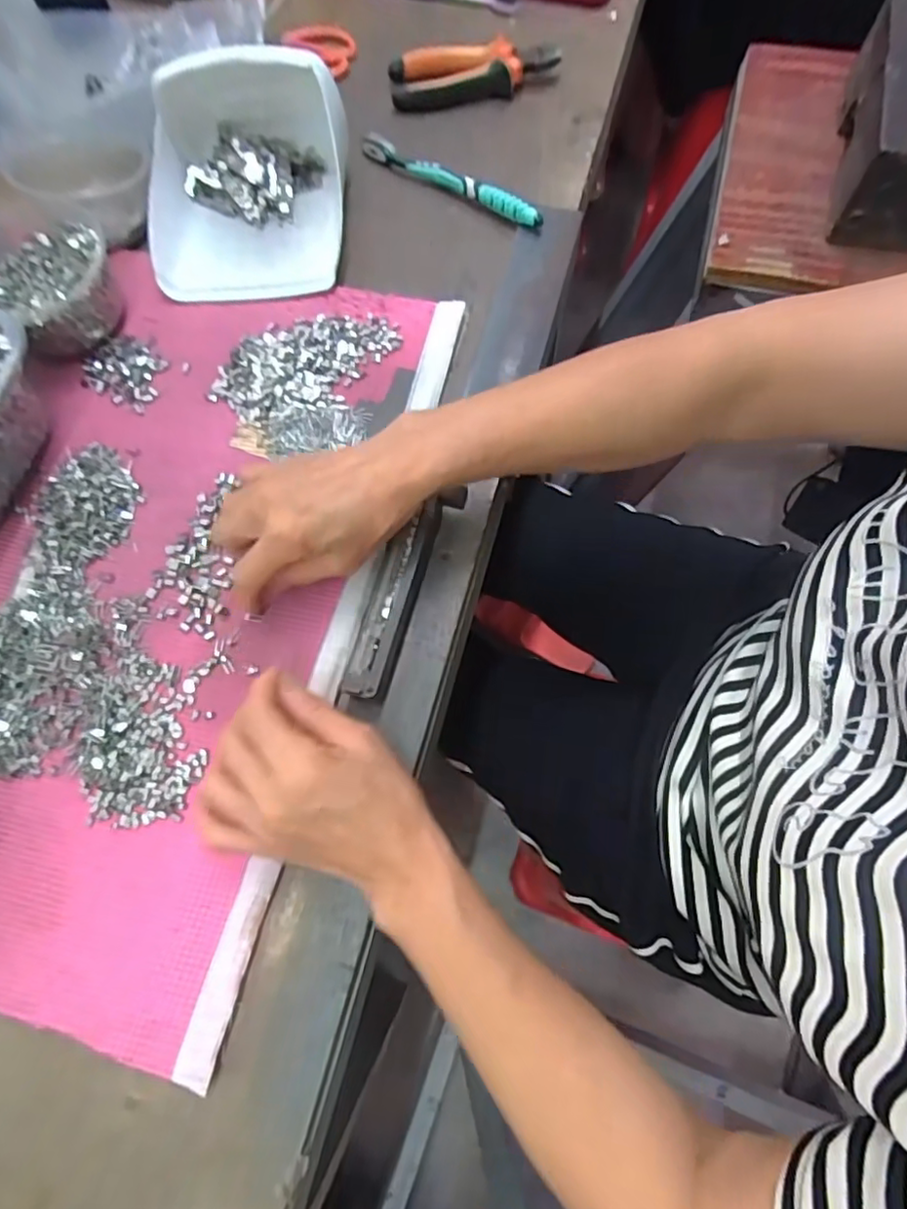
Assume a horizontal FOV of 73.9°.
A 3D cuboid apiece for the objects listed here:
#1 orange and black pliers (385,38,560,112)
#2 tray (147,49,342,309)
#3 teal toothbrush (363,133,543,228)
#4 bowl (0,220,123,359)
[{"bbox_3d":[0.018,-0.480,0.541,0.149,0.021,0.043,-1,72,0],"label":"orange and black pliers"},{"bbox_3d":[-0.164,-0.339,0.472,0.154,0.078,0.178,4,72,2],"label":"tray"},{"bbox_3d":[-0.002,-0.362,0.508,0.179,0.018,0.015,33,76,10],"label":"teal toothbrush"},{"bbox_3d":[-0.302,-0.241,0.460,0.101,0.045,0.092,0,72,1],"label":"bowl"}]

